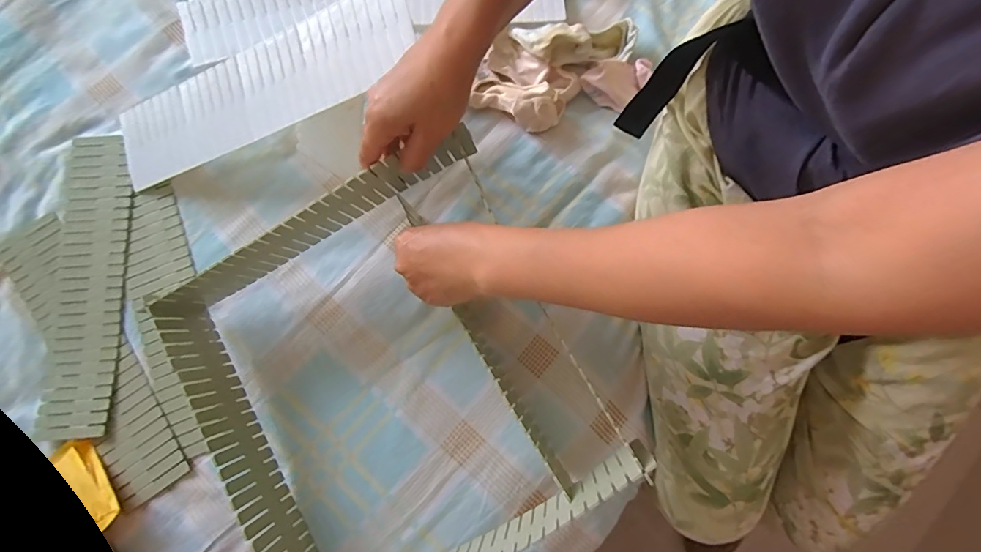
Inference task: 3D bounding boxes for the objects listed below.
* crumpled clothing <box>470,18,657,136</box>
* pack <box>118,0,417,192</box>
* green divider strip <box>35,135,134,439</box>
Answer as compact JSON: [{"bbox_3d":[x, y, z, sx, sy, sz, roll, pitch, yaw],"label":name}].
[{"bbox_3d":[0.078,-0.232,0.508,0.186,0.053,0.118,-13,78,-2],"label":"crumpled clothing"},{"bbox_3d":[-0.233,-0.181,0.454,0.342,0.011,0.095,-18,84,14],"label":"pack"},{"bbox_3d":[-0.418,0.002,0.476,0.078,0.011,0.307,-4,79,-1],"label":"green divider strip"}]

